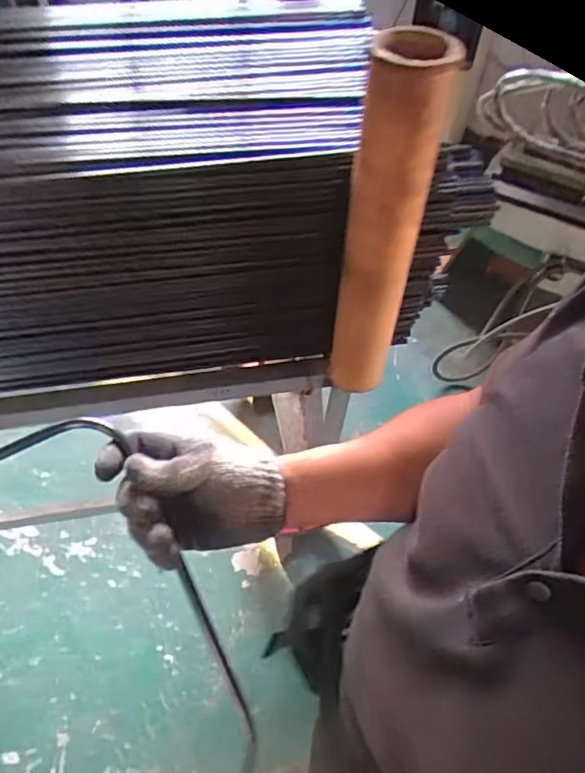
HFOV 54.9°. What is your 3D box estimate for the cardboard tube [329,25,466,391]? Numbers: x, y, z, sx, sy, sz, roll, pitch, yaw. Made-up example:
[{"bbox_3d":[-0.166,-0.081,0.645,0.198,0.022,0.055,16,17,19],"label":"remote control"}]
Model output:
[{"bbox_3d":[0.112,-0.181,0.731,0.099,0.498,0.096,17,53,9],"label":"cardboard tube"}]

